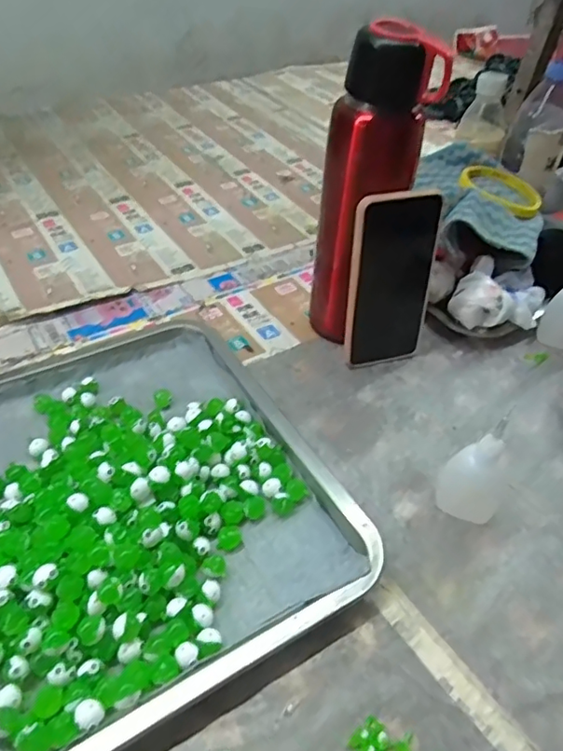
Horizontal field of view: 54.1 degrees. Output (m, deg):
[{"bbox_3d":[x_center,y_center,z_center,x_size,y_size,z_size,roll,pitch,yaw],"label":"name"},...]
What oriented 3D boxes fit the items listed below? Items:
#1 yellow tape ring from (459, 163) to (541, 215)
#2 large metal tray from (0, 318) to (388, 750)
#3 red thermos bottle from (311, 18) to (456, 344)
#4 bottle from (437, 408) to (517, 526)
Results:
[{"bbox_3d":[0.253,-0.218,0.635,0.093,0.016,0.092,2,44,-2],"label":"yellow tape ring"},{"bbox_3d":[-0.116,0.072,0.406,0.259,0.036,0.322,-22,49,-25],"label":"large metal tray"},{"bbox_3d":[0.074,-0.145,0.478,0.067,0.262,0.059,-16,47,-20],"label":"red thermos bottle"},{"bbox_3d":[0.144,0.060,0.392,0.046,0.101,0.037,27,48,23],"label":"bottle"}]

